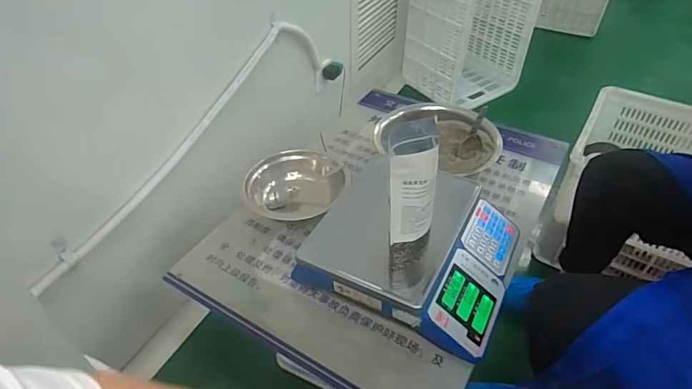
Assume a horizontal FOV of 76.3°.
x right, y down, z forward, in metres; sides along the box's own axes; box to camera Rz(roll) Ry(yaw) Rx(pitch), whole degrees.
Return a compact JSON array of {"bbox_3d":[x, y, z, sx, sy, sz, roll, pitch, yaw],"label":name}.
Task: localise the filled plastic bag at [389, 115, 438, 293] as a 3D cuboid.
[{"bbox_3d":[0.092,0.024,0.639,0.069,0.255,0.096,2,42,3],"label":"filled plastic bag"}]

